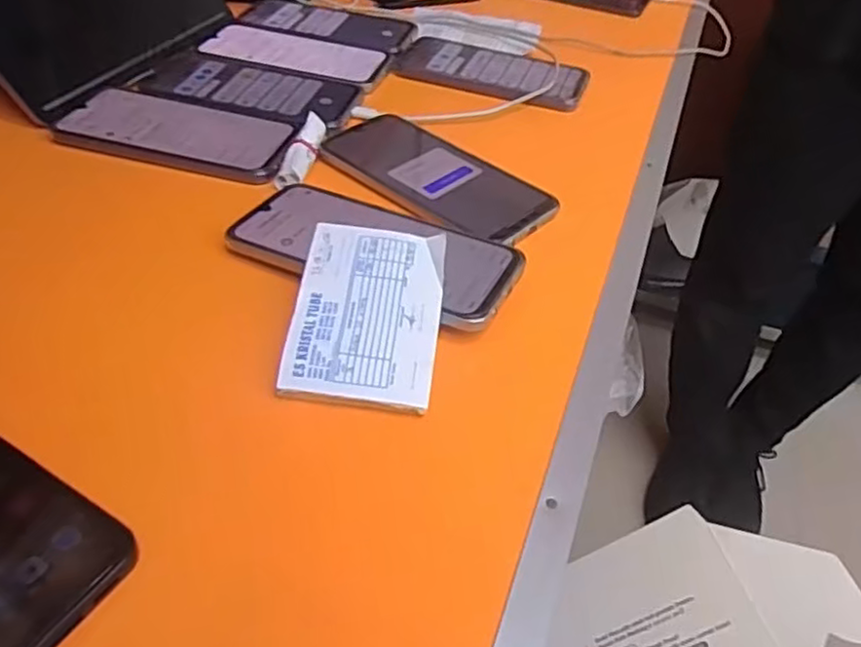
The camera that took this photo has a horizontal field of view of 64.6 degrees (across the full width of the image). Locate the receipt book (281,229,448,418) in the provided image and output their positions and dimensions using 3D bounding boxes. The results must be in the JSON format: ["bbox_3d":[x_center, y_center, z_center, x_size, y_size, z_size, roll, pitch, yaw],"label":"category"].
[{"bbox_3d":[-0.032,-0.007,0.358,0.075,0.005,0.106,9,59,1],"label":"receipt book"}]

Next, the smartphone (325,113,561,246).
[{"bbox_3d":[0.002,-0.107,0.481,0.170,0.005,0.083,34,49,27],"label":"smartphone"}]

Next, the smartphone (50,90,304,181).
[{"bbox_3d":[-0.185,-0.140,0.494,0.167,0.005,0.083,12,43,6],"label":"smartphone"}]

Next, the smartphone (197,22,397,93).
[{"bbox_3d":[-0.120,-0.244,0.619,0.165,0.009,0.091,13,43,8],"label":"smartphone"}]

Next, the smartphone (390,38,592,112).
[{"bbox_3d":[0.057,-0.232,0.623,0.168,0.010,0.084,17,44,11],"label":"smartphone"}]

